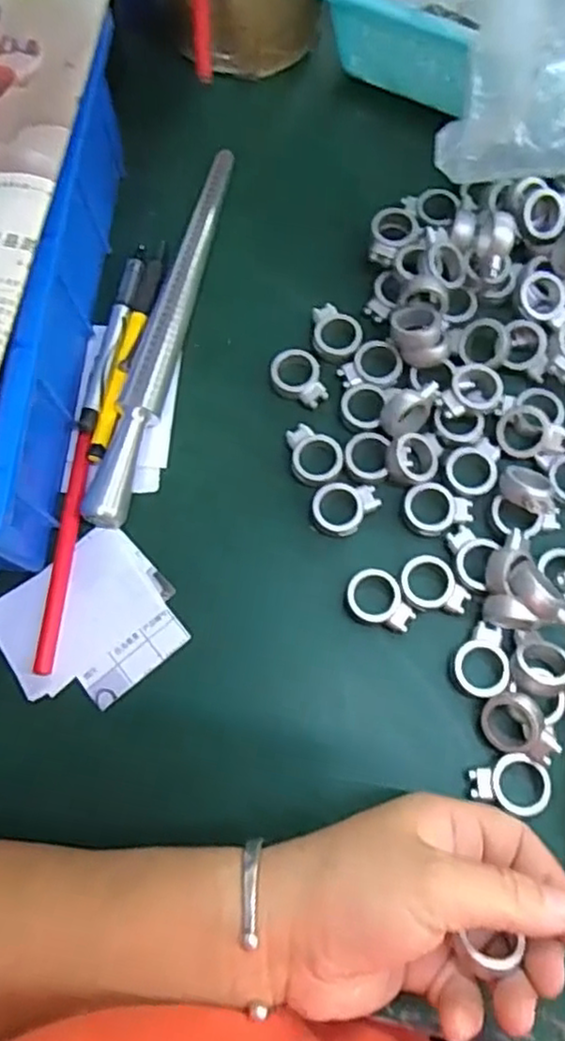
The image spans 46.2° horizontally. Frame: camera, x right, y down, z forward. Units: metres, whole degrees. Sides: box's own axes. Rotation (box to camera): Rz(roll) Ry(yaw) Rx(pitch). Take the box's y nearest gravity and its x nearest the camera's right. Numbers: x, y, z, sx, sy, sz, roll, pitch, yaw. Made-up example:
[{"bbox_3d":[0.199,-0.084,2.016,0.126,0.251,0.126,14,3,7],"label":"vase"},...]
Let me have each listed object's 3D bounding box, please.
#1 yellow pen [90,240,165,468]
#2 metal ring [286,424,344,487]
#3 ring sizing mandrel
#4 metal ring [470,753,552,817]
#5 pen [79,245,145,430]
[{"bbox_3d":[-0.082,-0.095,0.358,0.011,0.010,0.134,10,75,5],"label":"yellow pen"},{"bbox_3d":[0.015,-0.034,0.343,0.027,0.006,0.034,-41,77,-9],"label":"metal ring"},{"bbox_3d":[-0.063,-0.108,0.360,0.020,0.020,0.234,11,75,5],"label":"ring sizing mandrel"},{"bbox_3d":[0.101,0.116,0.293,0.033,0.011,0.025,9,75,5],"label":"metal ring"},{"bbox_3d":[-0.091,-0.101,0.360,0.012,0.012,0.120,8,71,4],"label":"pen"}]

